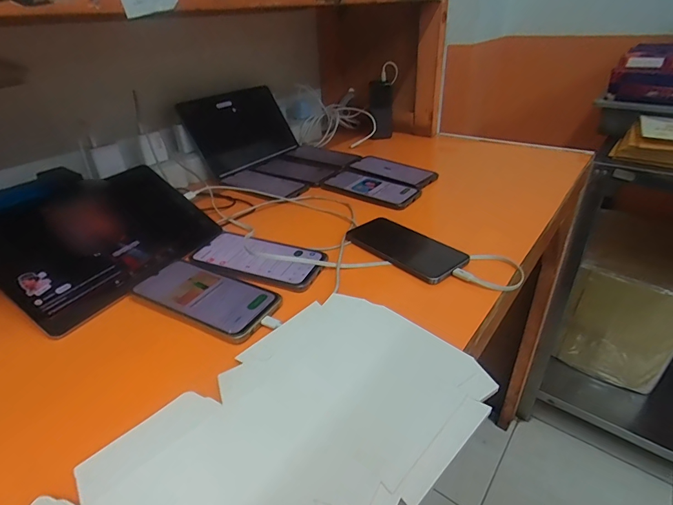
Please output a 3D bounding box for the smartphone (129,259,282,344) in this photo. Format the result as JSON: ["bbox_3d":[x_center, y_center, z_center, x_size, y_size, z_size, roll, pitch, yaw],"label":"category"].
[{"bbox_3d":[-0.150,0.049,0.453,0.165,0.008,0.082,15,37,24],"label":"smartphone"}]

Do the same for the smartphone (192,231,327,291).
[{"bbox_3d":[-0.103,0.001,0.516,0.170,0.014,0.086,11,35,18],"label":"smartphone"}]

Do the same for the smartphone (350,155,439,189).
[{"bbox_3d":[0.111,-0.166,0.778,0.177,0.009,0.073,24,40,37],"label":"smartphone"}]

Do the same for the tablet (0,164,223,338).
[{"bbox_3d":[-0.293,-0.025,0.501,0.162,0.008,0.247,43,45,1],"label":"tablet"}]

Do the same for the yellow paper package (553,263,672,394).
[{"bbox_3d":[0.785,0.221,1.095,0.262,0.345,0.033,18,36,30],"label":"yellow paper package"}]

